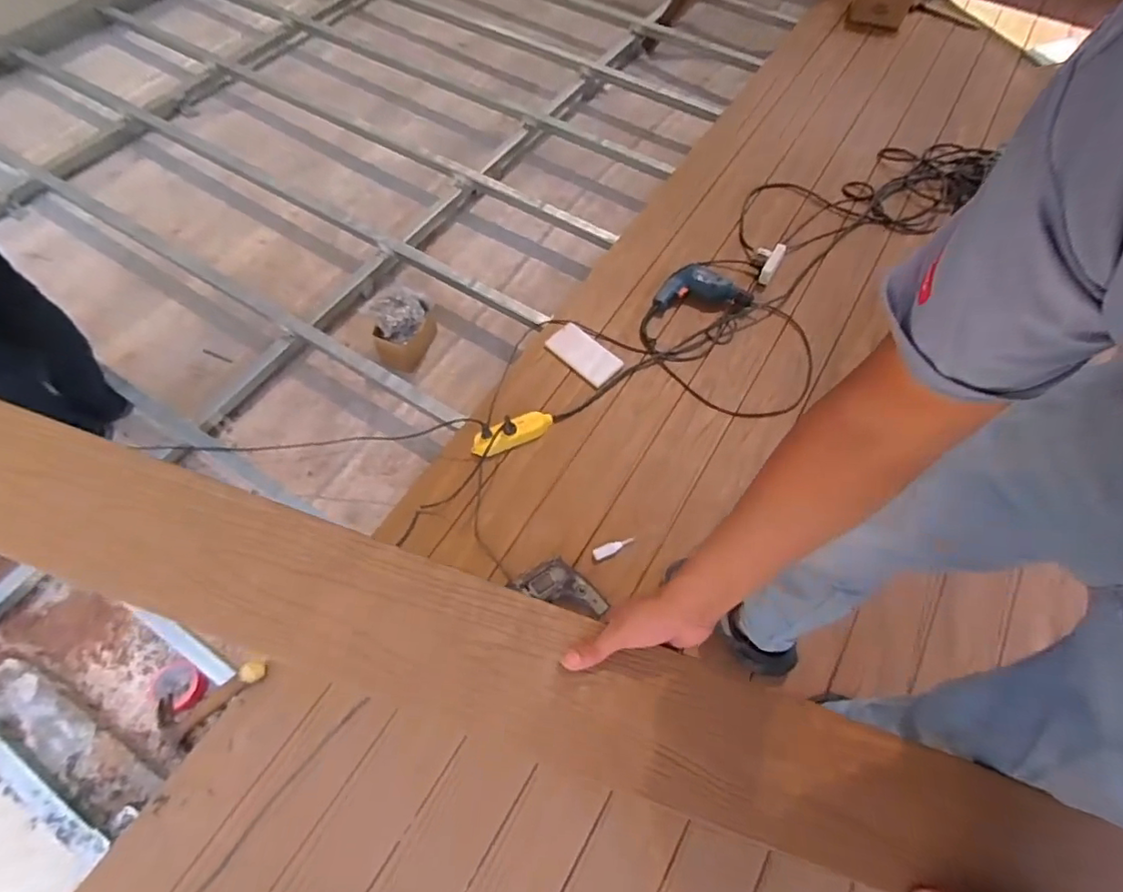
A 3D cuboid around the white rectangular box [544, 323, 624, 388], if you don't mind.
[{"bbox_3d":[0.058,-0.246,1.536,0.198,0.016,0.111,38,67,18],"label":"white rectangular box"}]

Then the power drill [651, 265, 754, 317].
[{"bbox_3d":[0.389,-0.445,1.625,0.286,0.054,0.128,-8,61,-5],"label":"power drill"}]

